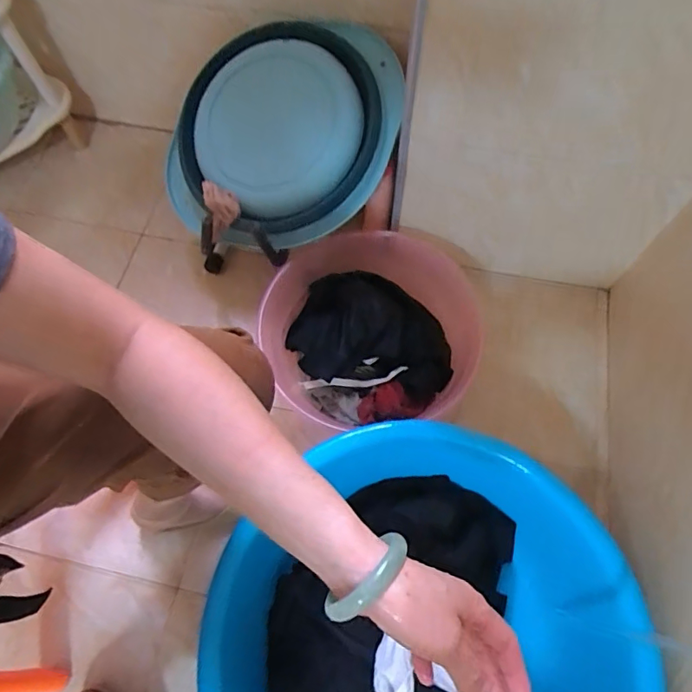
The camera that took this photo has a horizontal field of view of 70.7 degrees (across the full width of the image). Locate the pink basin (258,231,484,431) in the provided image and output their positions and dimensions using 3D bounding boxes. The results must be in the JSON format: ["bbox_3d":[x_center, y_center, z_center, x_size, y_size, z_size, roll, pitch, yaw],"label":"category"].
[{"bbox_3d":[0.035,-0.034,0.802,0.357,0.125,0.308,18,65,10],"label":"pink basin"}]

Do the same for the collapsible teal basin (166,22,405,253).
[{"bbox_3d":[-0.095,-0.341,0.779,0.335,0.075,0.372,37,96,5],"label":"collapsible teal basin"}]

